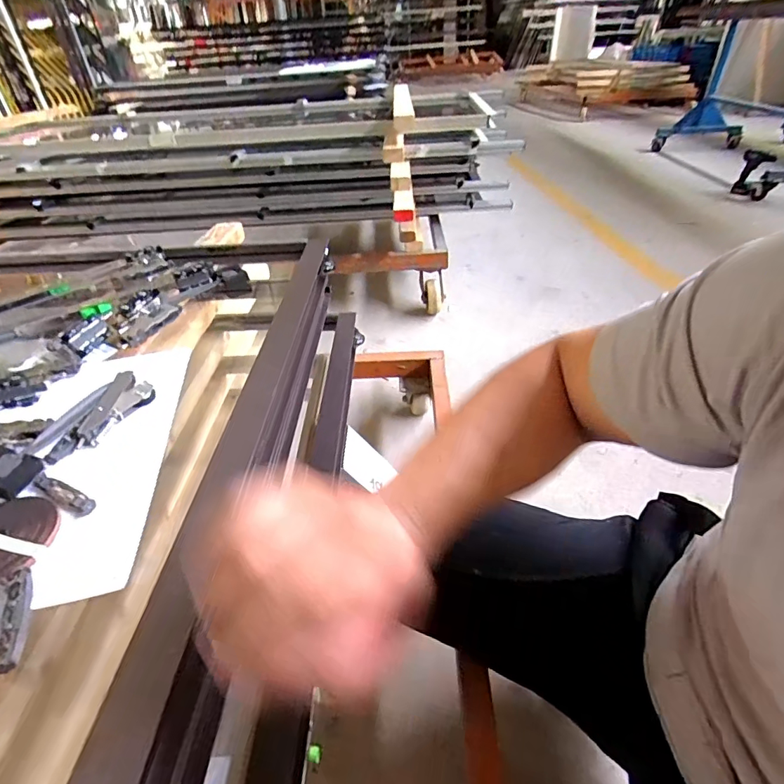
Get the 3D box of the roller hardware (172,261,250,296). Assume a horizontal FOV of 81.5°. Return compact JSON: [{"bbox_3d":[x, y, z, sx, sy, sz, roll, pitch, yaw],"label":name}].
[{"bbox_3d":[-0.256,-0.162,0.656,0.093,0.042,0.046,-5,38,0],"label":"roller hardware"}]

